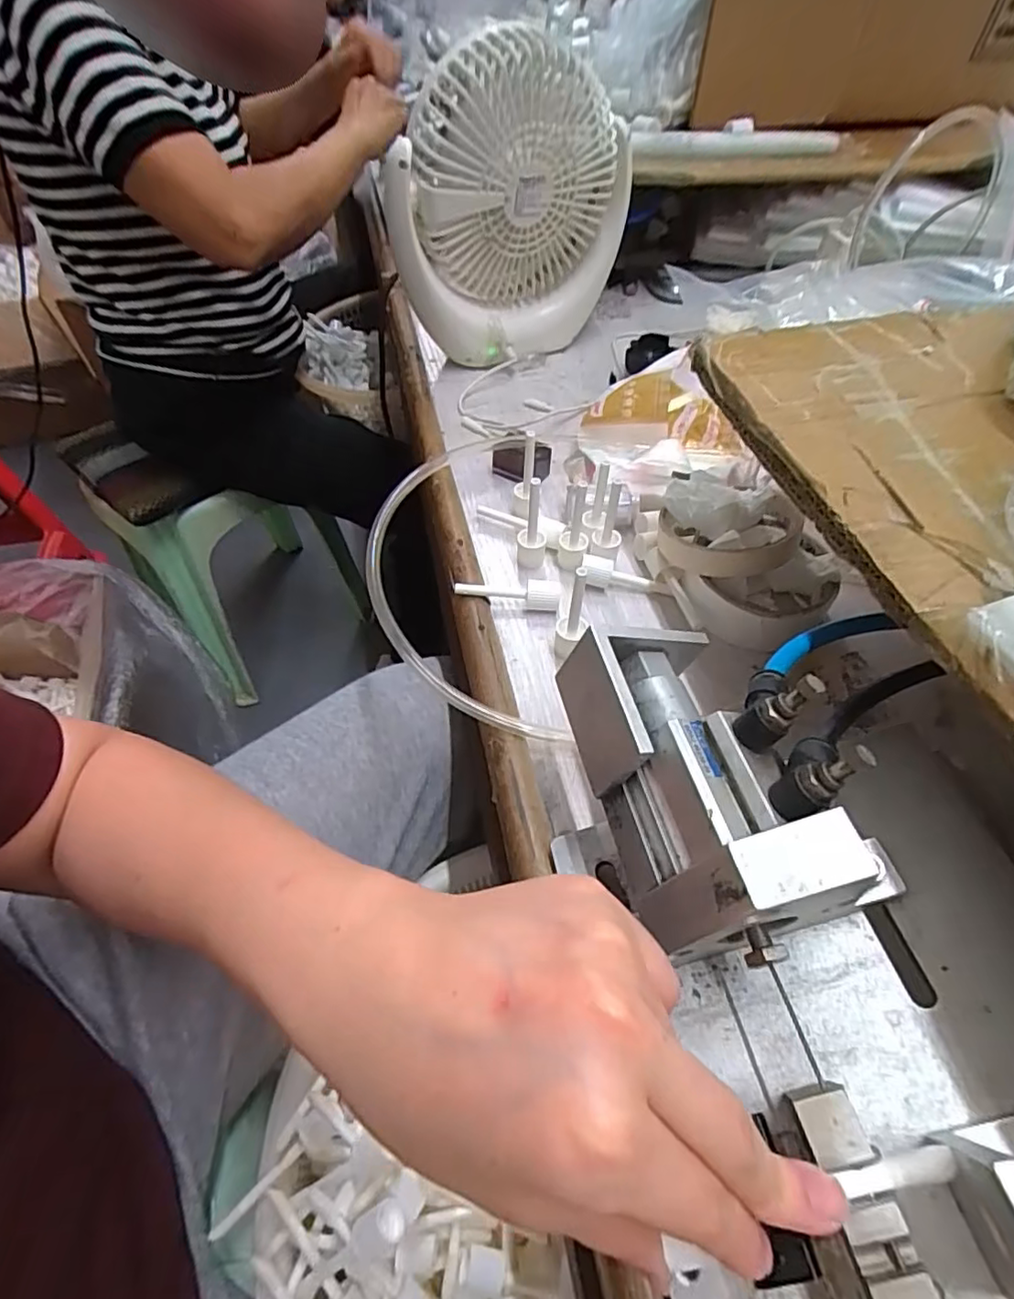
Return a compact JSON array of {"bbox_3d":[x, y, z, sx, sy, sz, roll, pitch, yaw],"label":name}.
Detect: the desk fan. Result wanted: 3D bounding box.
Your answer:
[{"bbox_3d":[0.000,-0.355,0.489,0.192,0.197,0.069,-25,56,-18],"label":"desk fan"}]

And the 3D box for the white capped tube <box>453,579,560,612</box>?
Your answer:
[{"bbox_3d":[0.001,-0.035,0.373,0.063,0.017,0.014,6,53,5],"label":"white capped tube"}]

